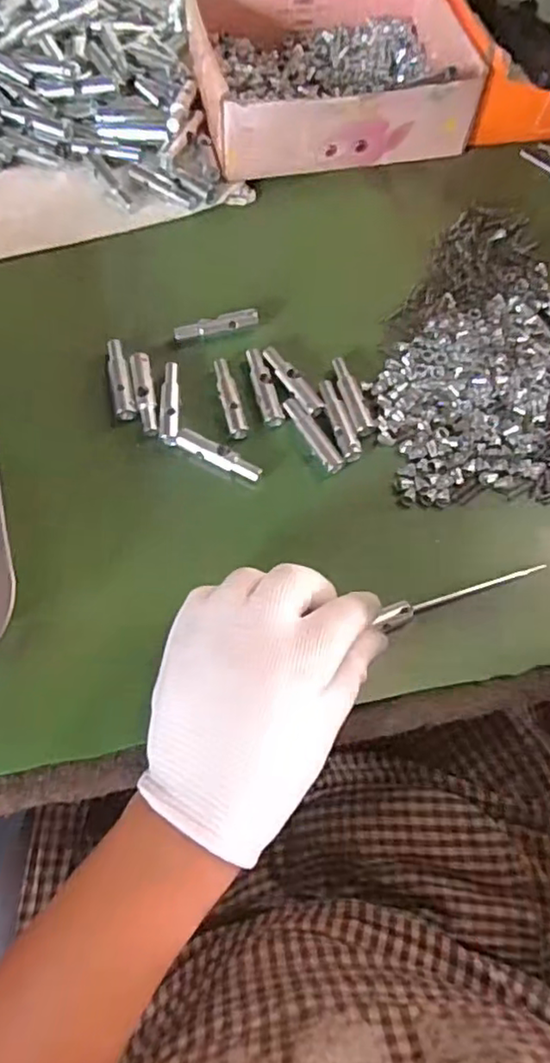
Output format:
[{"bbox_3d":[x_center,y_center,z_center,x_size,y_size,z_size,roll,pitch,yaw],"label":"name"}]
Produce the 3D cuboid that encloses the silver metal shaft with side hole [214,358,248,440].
[{"bbox_3d":[-0.026,-0.078,0.356,0.011,0.007,0.052,-14,72,-6],"label":"silver metal shaft with side hole"}]

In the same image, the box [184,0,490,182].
[{"bbox_3d":[0.040,-0.325,0.424,0.175,0.052,0.142,-10,71,-5],"label":"box"}]

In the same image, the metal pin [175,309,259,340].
[{"bbox_3d":[-0.035,-0.125,0.371,0.052,0.006,0.008,-14,72,-7],"label":"metal pin"}]

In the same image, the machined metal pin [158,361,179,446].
[{"bbox_3d":[-0.060,-0.074,0.354,0.011,0.007,0.051,0,71,-2],"label":"machined metal pin"}]

